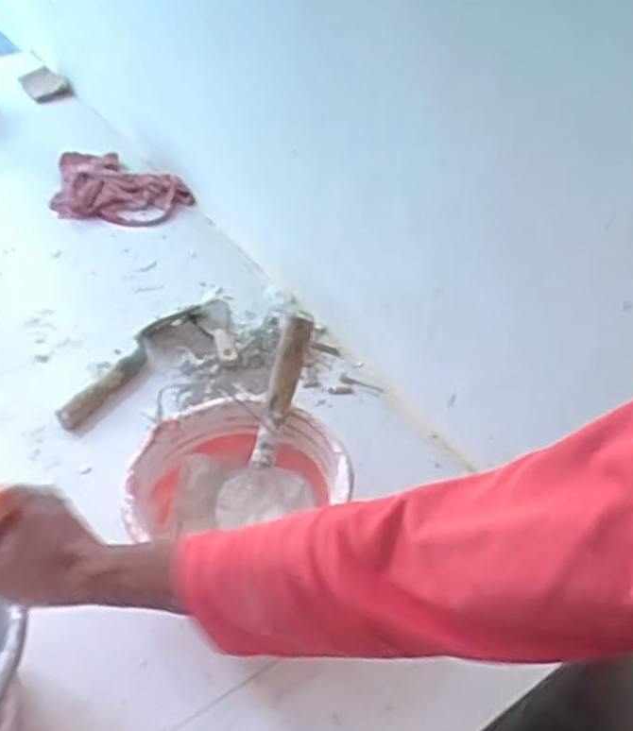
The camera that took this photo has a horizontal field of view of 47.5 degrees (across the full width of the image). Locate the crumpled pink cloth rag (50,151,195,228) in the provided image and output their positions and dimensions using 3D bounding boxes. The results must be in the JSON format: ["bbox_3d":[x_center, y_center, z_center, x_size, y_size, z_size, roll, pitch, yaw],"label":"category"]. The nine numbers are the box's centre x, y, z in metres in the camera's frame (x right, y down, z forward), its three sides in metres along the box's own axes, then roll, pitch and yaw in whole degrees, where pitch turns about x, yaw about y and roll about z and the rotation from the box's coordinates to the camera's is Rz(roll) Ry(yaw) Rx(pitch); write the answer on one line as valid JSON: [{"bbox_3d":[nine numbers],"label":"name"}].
[{"bbox_3d":[-0.389,-0.362,1.442,0.277,0.062,0.194,3,43,0],"label":"crumpled pink cloth rag"}]

